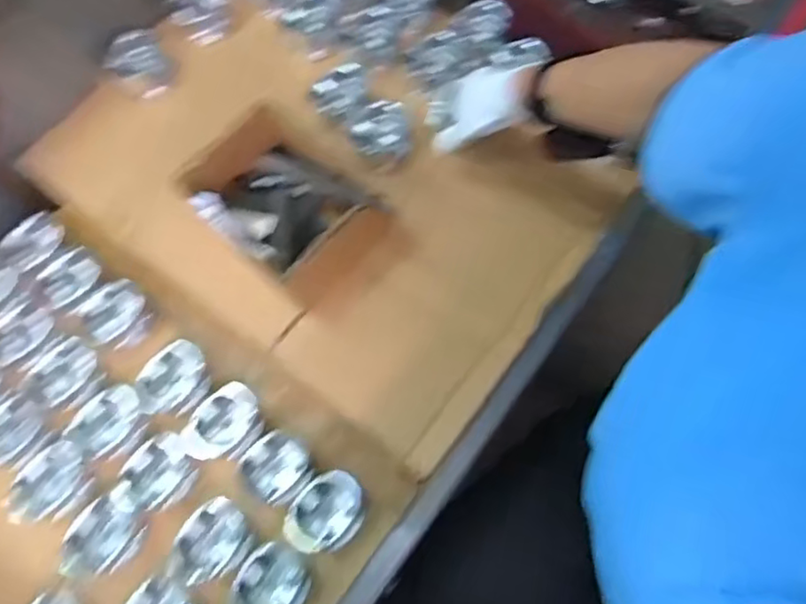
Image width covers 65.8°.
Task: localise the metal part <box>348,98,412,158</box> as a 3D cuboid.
[{"bbox_3d":[-0.029,-0.218,0.791,0.073,0.023,0.079,-1,70,2],"label":"metal part"}]

